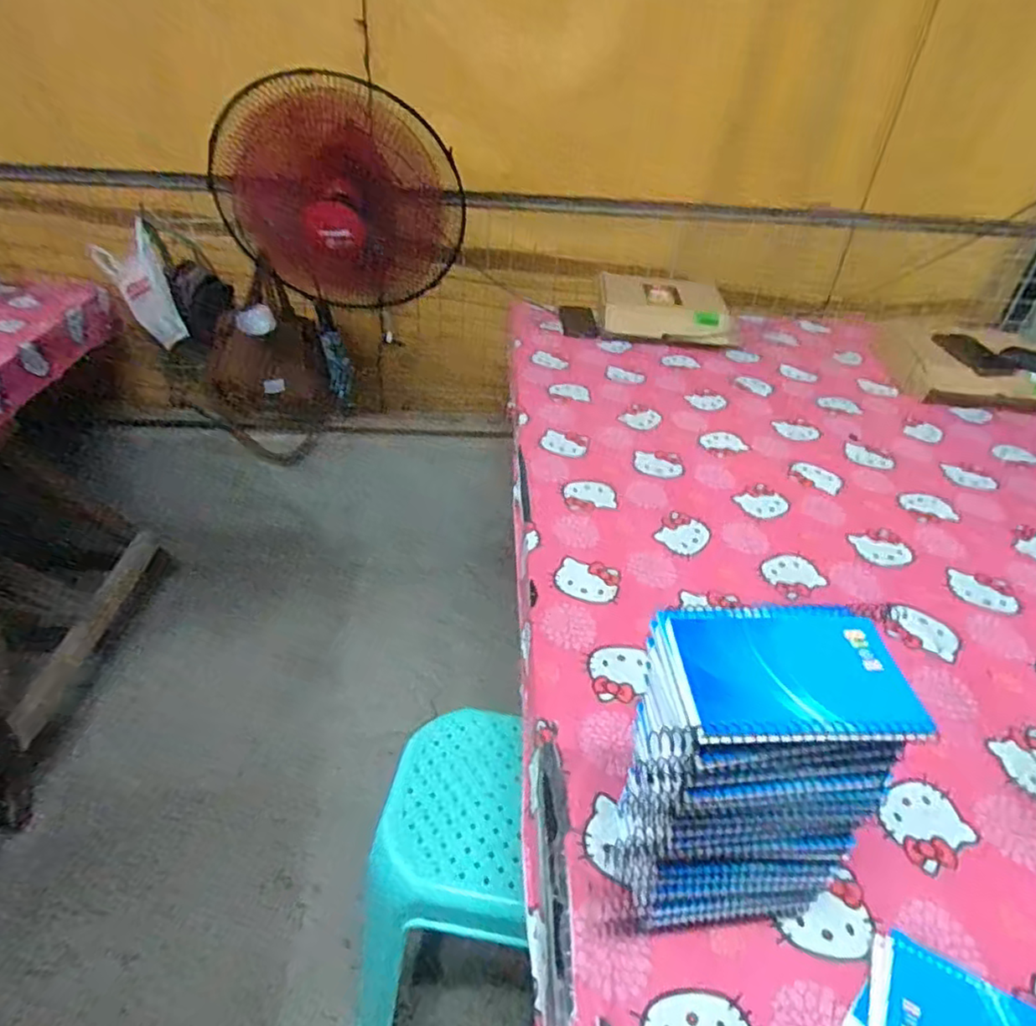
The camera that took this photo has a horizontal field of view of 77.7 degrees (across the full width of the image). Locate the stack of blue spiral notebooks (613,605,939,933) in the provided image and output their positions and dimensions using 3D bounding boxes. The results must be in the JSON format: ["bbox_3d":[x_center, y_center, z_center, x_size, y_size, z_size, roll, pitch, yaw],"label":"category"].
[{"bbox_3d":[0.150,0.192,0.456,0.153,0.264,0.097,-1,38,-7],"label":"stack of blue spiral notebooks"}]

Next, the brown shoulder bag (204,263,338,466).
[{"bbox_3d":[-0.640,-0.334,1.633,0.305,0.477,0.092,-2,38,-9],"label":"brown shoulder bag"}]

